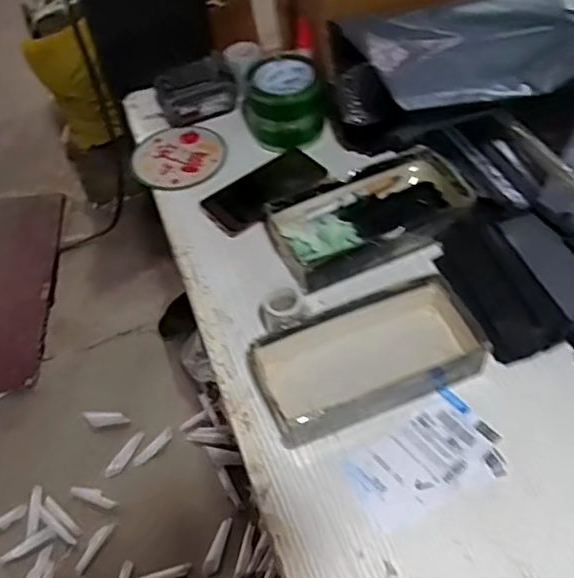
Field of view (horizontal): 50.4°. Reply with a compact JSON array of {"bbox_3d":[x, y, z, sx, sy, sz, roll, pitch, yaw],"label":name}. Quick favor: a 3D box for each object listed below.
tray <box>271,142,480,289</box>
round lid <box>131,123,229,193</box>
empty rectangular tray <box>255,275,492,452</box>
[{"bbox_3d":[0.098,-0.085,0.723,0.227,0.050,0.126,-25,55,-12],"label":"tray"},{"bbox_3d":[-0.153,-0.188,0.859,0.130,0.010,0.127,9,55,12],"label":"round lid"},{"bbox_3d":[0.079,0.067,0.614,0.218,0.047,0.106,-20,54,-9],"label":"empty rectangular tray"}]

